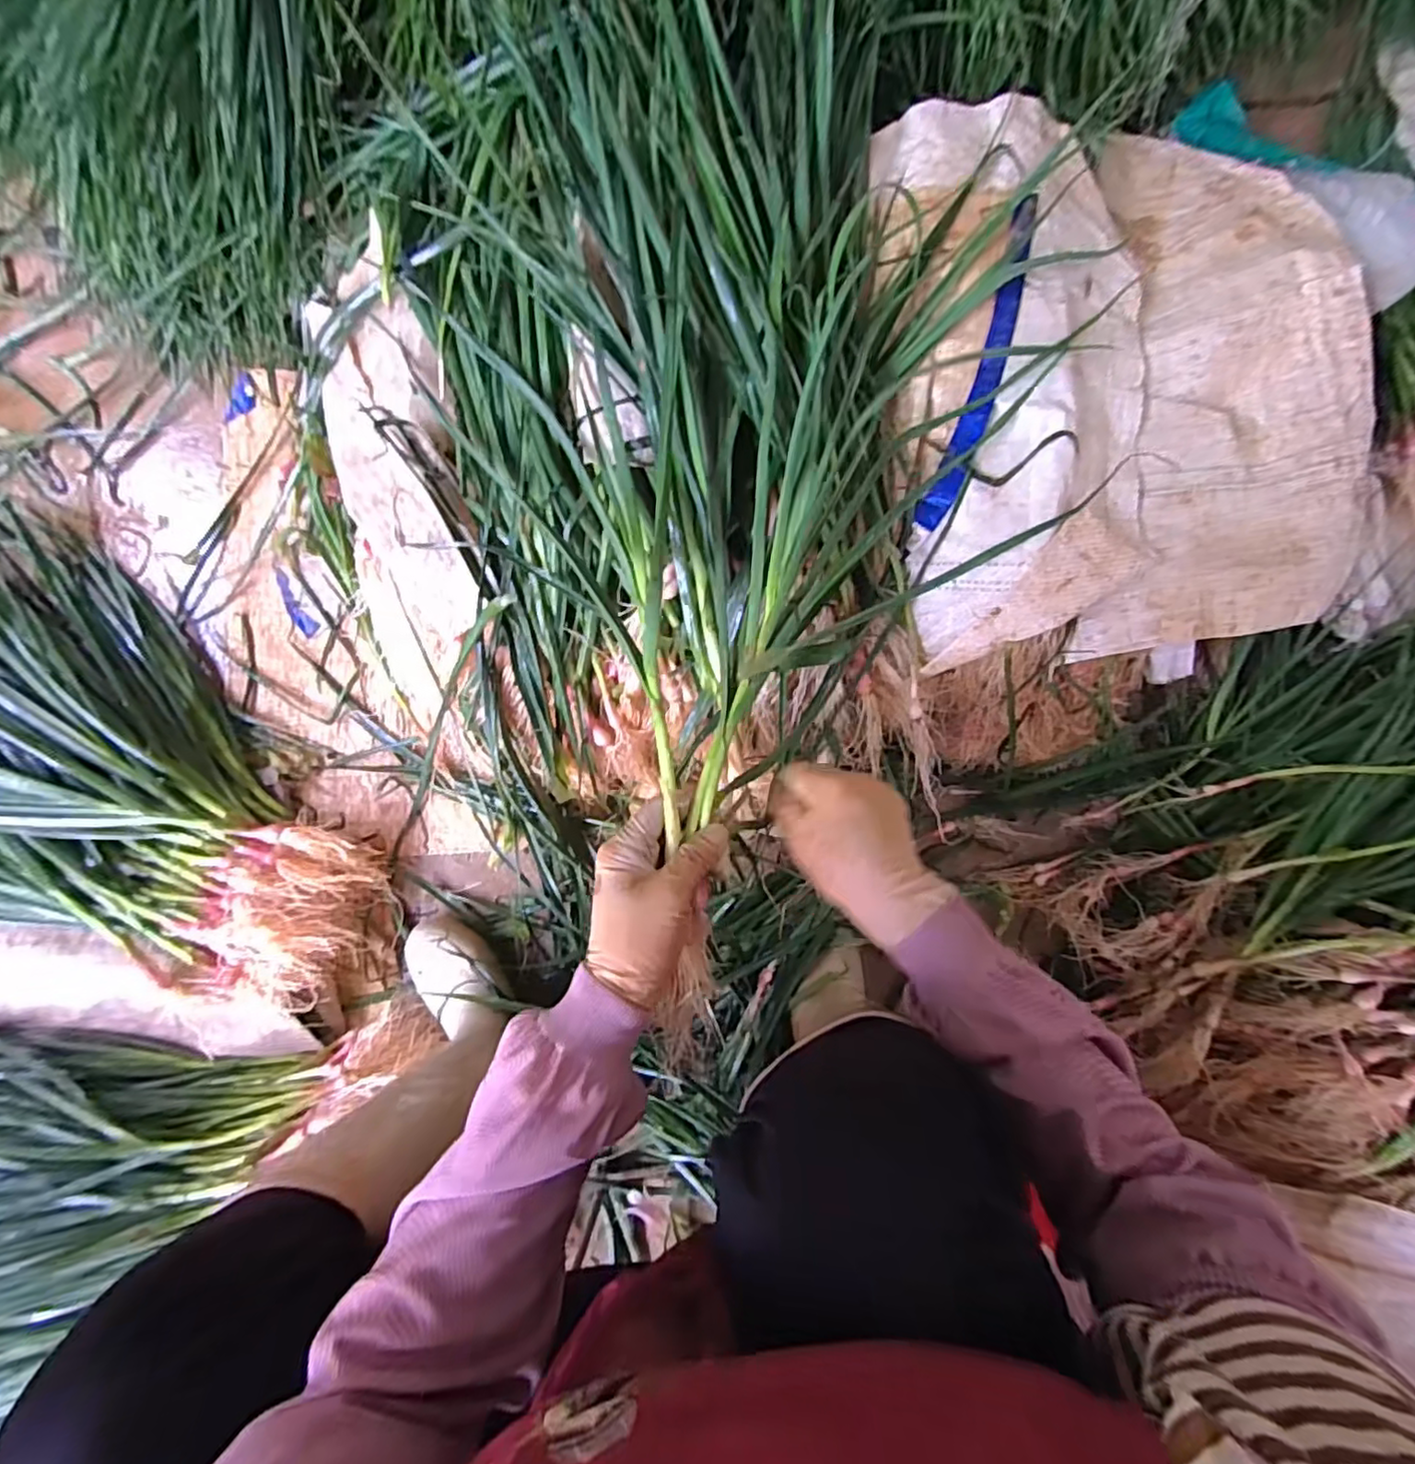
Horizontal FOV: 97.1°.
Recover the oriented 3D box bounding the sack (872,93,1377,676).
[{"bbox_3d":[0.332,-0.304,0.505,0.386,0.114,0.470,-6,86,3],"label":"sack"}]

